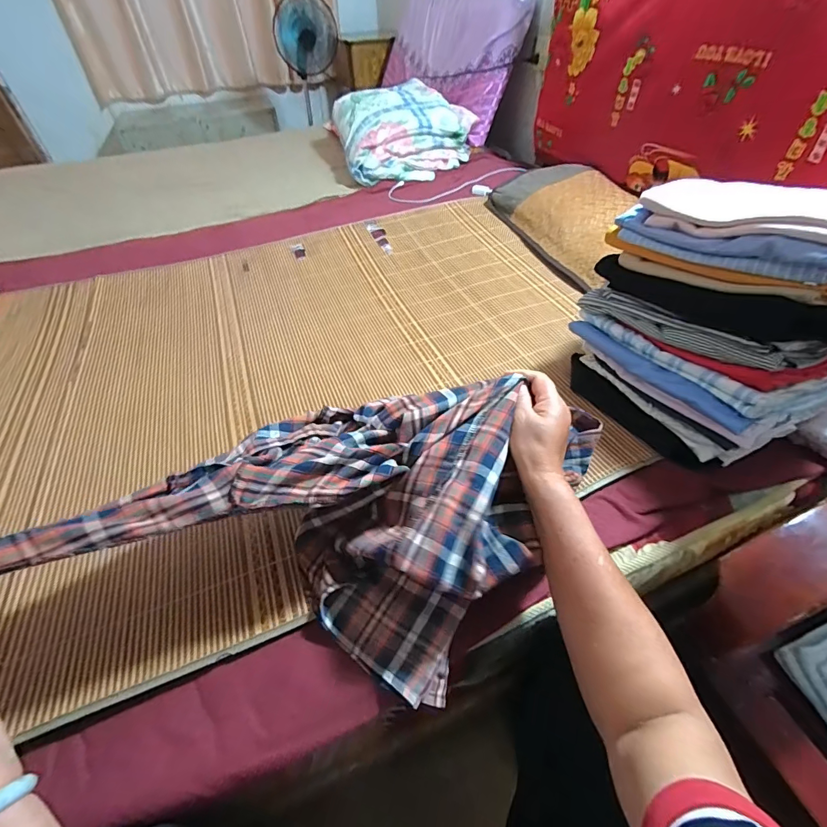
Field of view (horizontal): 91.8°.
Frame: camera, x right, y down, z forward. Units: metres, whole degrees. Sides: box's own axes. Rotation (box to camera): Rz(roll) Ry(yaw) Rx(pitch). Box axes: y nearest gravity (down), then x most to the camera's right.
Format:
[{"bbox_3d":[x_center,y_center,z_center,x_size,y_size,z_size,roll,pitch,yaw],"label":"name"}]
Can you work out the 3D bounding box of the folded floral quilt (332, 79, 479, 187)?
[{"bbox_3d":[-0.021,-1.016,1.448,0.495,0.198,0.393,-13,48,-8],"label":"folded floral quilt"}]

